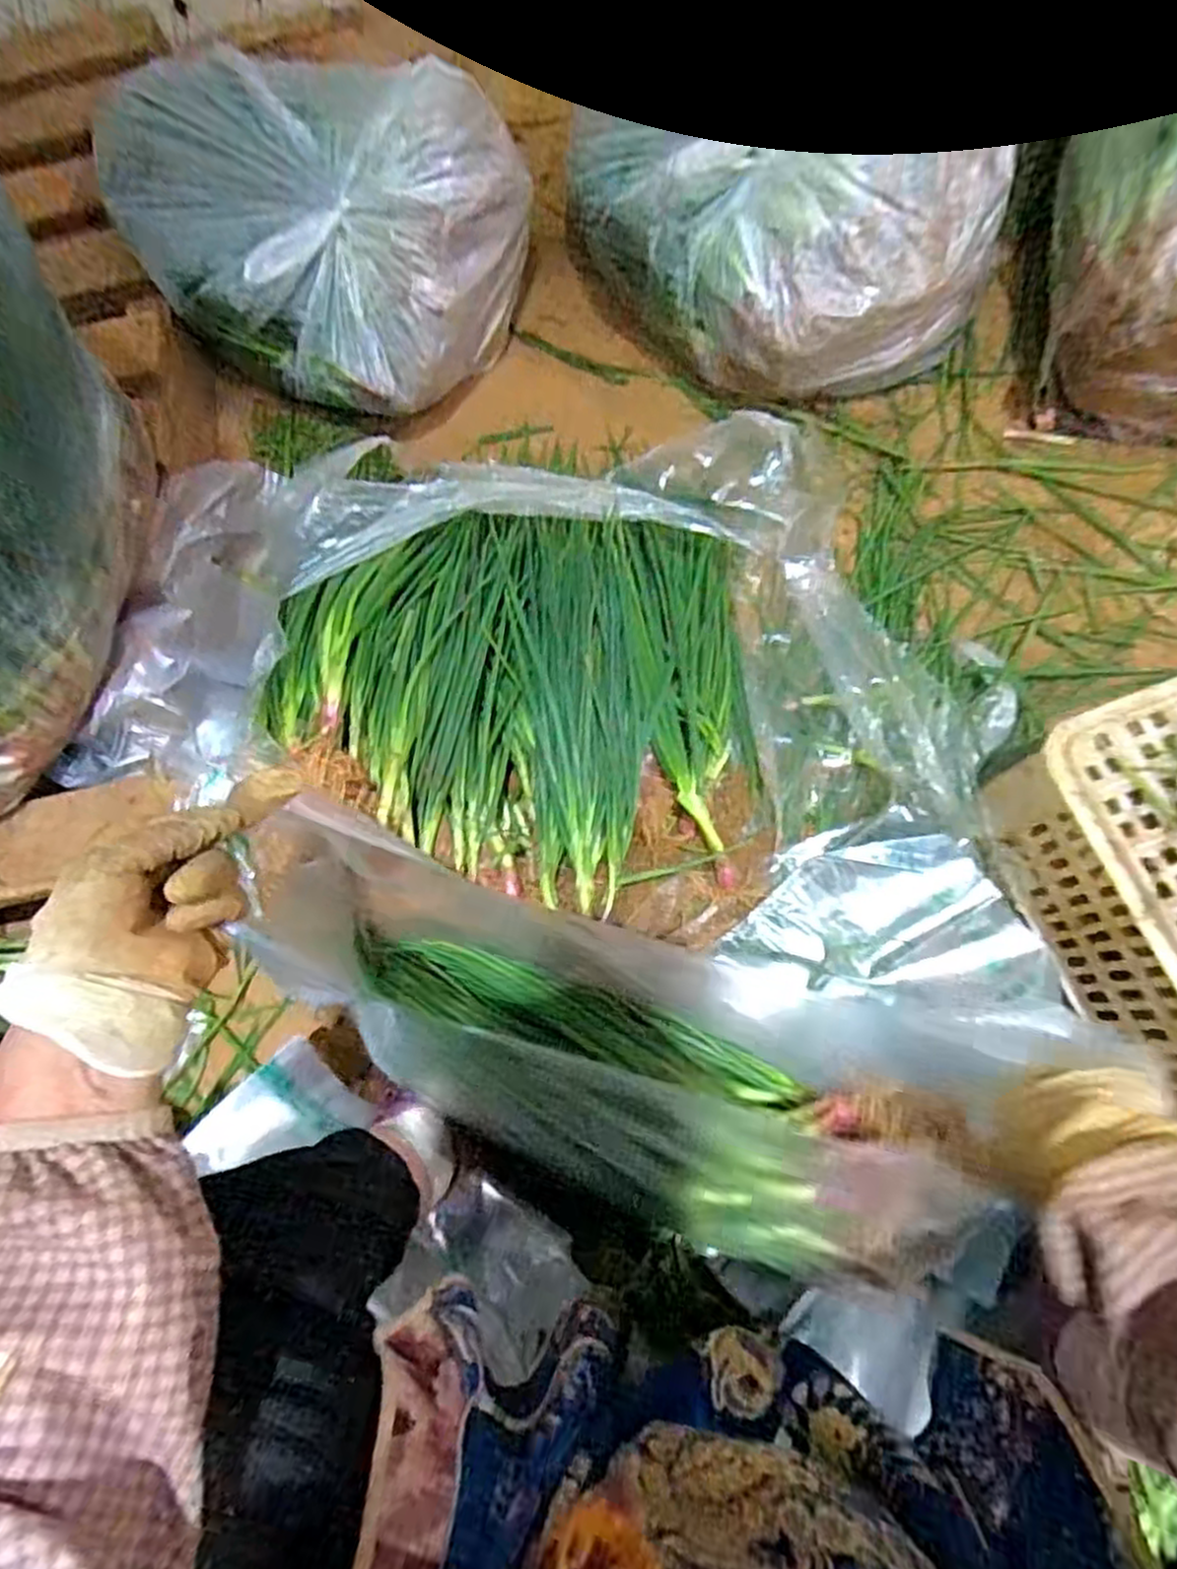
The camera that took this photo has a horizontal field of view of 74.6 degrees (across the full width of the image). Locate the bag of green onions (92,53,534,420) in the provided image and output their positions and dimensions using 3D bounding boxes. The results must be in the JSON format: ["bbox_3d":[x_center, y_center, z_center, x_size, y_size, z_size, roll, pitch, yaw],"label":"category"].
[{"bbox_3d":[-0.285,-0.607,0.865,0.378,0.228,0.316,27,77,13],"label":"bag of green onions"}]

